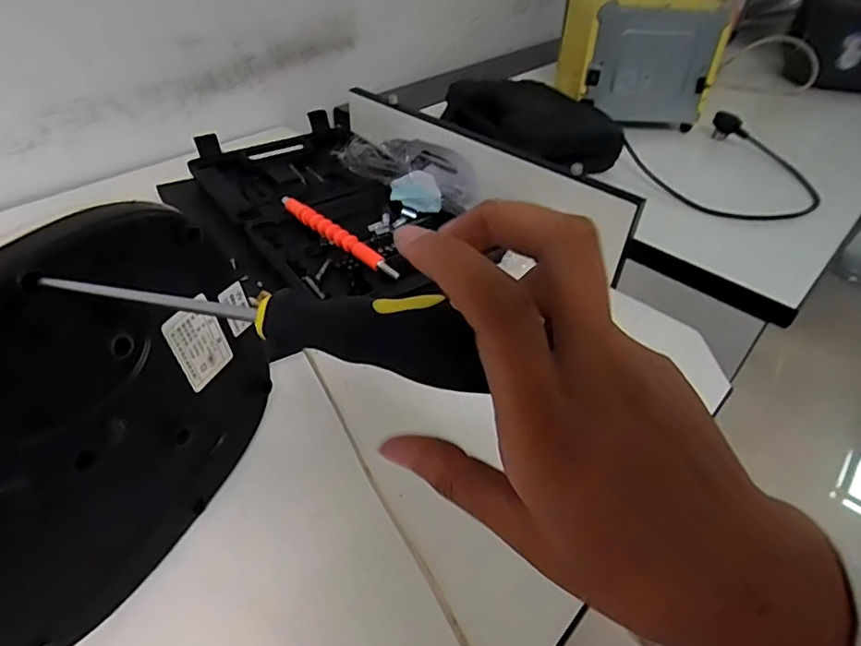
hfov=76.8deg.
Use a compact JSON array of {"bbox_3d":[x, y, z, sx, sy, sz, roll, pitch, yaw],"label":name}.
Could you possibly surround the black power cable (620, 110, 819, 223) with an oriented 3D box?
[{"bbox_3d":[0.419,-0.208,0.750,0.258,0.052,0.217,-24,49,-28],"label":"black power cable"}]

